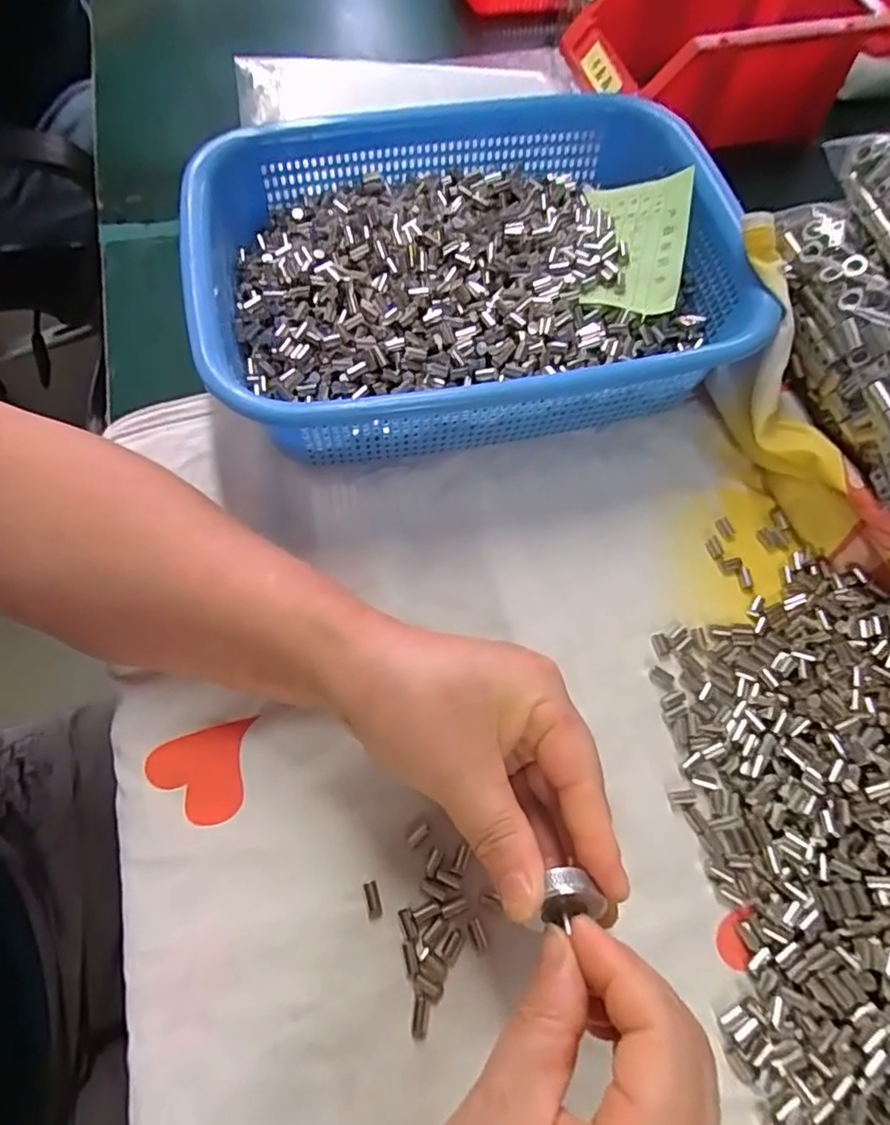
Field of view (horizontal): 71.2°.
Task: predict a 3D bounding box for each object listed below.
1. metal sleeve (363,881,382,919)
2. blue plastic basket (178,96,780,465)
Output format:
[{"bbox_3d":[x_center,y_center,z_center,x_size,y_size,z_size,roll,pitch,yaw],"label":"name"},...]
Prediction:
[{"bbox_3d":[-0.029,0.138,0.254,0.006,0.004,0.014,-12,79,-6],"label":"metal sleeve"},{"bbox_3d":[0.013,-0.155,0.348,0.283,0.074,0.208,-10,66,-5],"label":"blue plastic basket"}]

